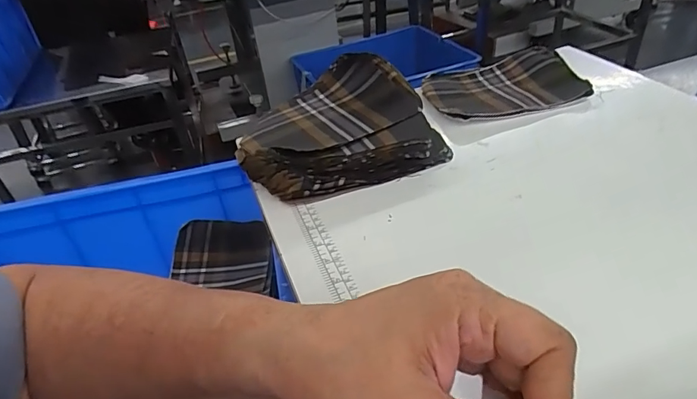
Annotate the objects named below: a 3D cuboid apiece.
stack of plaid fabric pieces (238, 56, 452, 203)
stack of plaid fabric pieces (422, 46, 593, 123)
[{"bbox_3d":[-0.018,-0.086,0.532,0.222,0.070,0.174,-17,38,-12],"label":"stack of plaid fabric pieces"},{"bbox_3d":[0.203,-0.148,0.617,0.194,0.032,0.140,-14,37,-8],"label":"stack of plaid fabric pieces"}]

